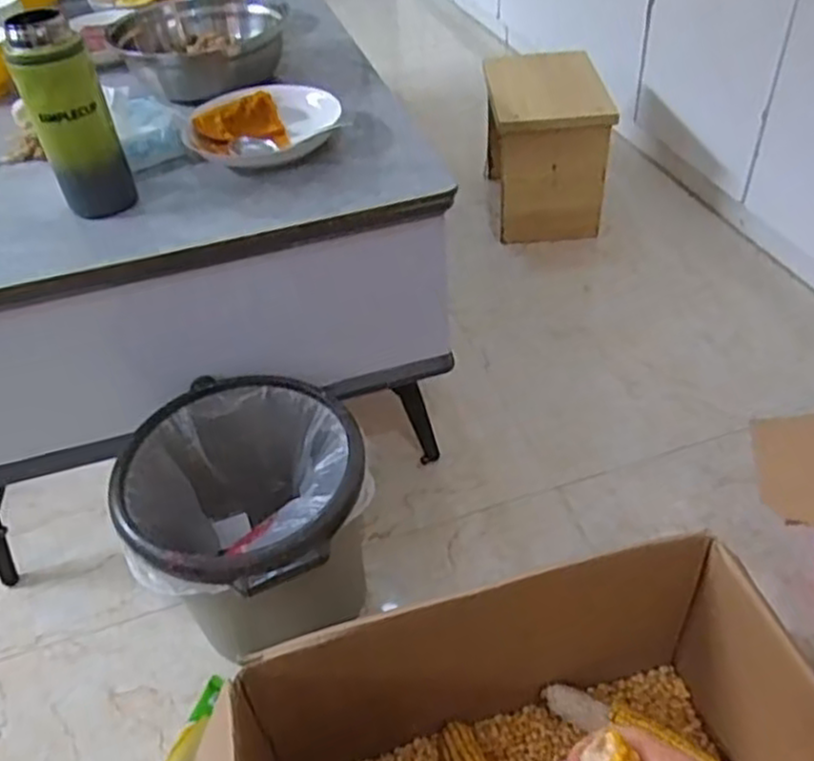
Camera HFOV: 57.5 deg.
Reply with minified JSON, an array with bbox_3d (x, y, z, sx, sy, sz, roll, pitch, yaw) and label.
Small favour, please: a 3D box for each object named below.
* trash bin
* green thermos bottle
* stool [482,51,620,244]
[{"bbox_3d":[-0.175,0.179,0.896,0.276,0.251,0.257,-3,44,3],"label":"trash bin"},{"bbox_3d":[-0.349,-0.273,0.779,0.073,0.197,0.064,-19,45,-12],"label":"green thermos bottle"},{"bbox_3d":[0.281,-0.481,1.549,0.220,0.297,0.287,-4,44,3],"label":"stool"}]

